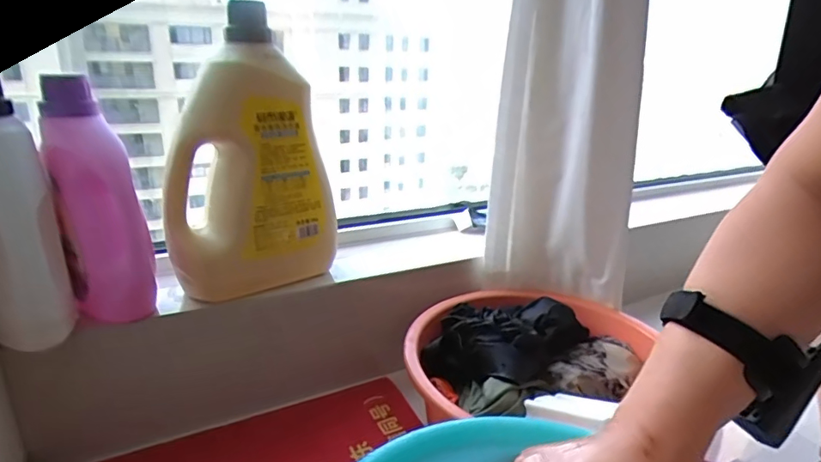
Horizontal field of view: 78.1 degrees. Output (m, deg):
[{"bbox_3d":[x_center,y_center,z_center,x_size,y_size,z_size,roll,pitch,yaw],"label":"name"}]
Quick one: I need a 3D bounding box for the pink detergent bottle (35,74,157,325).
[{"bbox_3d":[-0.354,-0.029,0.573,0.079,0.266,0.094,-11,24,-33],"label":"pink detergent bottle"}]

